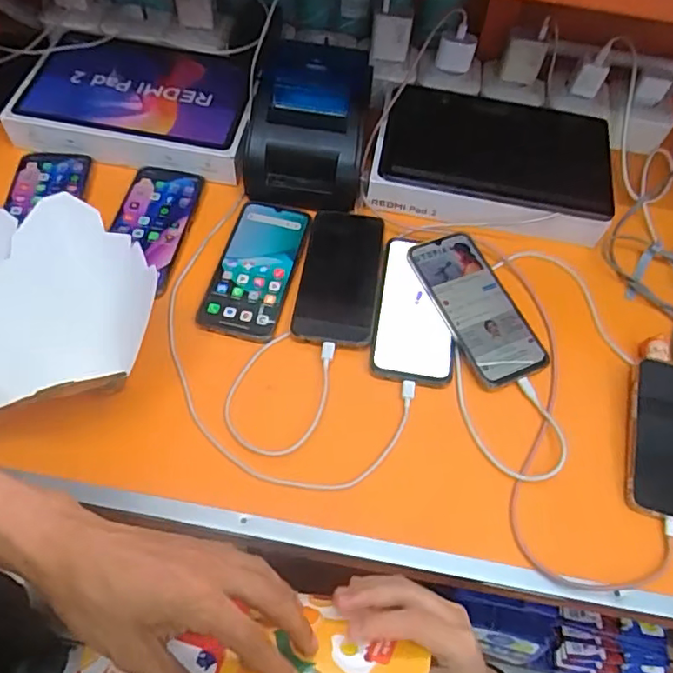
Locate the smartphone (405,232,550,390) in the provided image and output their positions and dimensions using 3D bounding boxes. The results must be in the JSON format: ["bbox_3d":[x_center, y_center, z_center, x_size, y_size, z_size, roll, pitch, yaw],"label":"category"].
[{"bbox_3d":[0.142,-0.030,0.567,0.080,0.008,0.167,-20,70,-16],"label":"smartphone"}]

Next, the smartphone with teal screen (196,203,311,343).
[{"bbox_3d":[-0.083,-0.073,0.591,0.082,0.013,0.168,11,58,3],"label":"smartphone with teal screen"}]

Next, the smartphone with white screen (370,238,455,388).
[{"bbox_3d":[0.082,-0.035,0.568,0.077,0.015,0.171,9,58,2],"label":"smartphone with white screen"}]

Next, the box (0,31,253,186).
[{"bbox_3d":[-0.233,-0.283,0.678,0.272,0.047,0.177,8,58,1],"label":"box"}]

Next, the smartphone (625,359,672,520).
[{"bbox_3d":[0.300,0.091,0.504,0.073,0.017,0.146,16,58,6],"label":"smartphone"}]

